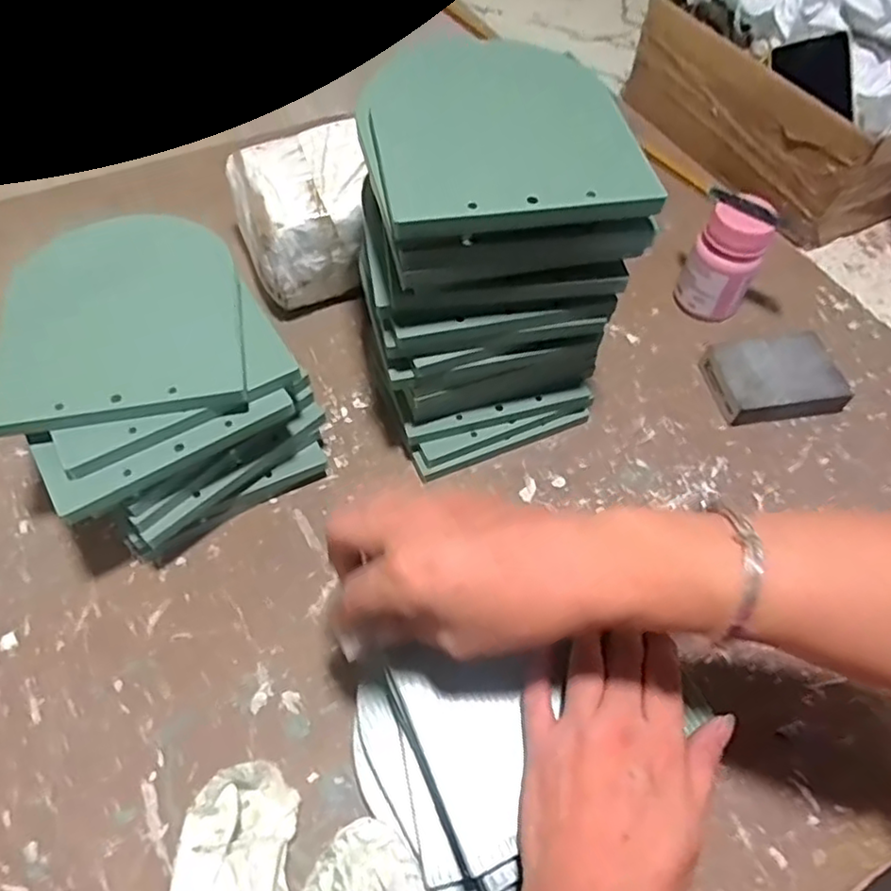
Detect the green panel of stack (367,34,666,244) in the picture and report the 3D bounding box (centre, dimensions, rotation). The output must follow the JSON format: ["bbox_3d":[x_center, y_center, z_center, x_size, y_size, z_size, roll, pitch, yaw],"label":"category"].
[{"bbox_3d":[0.030,-0.215,0.421,0.150,0.011,0.248,-8,50,-4],"label":"green panel of stack"}]

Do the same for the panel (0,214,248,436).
[{"bbox_3d":[-0.203,-0.084,0.410,0.140,0.010,0.145,-7,68,-13],"label":"panel"}]

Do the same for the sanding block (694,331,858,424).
[{"bbox_3d":[0.279,-0.056,0.548,0.108,0.027,0.079,-6,57,-6],"label":"sanding block"}]

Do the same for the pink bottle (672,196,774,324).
[{"bbox_3d":[0.240,-0.158,0.569,0.055,0.099,0.050,28,60,16],"label":"pink bottle"}]

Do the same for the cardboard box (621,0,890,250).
[{"bbox_3d":[0.344,-0.366,0.704,0.114,0.105,0.332,-28,62,-18],"label":"cardboard box"}]

